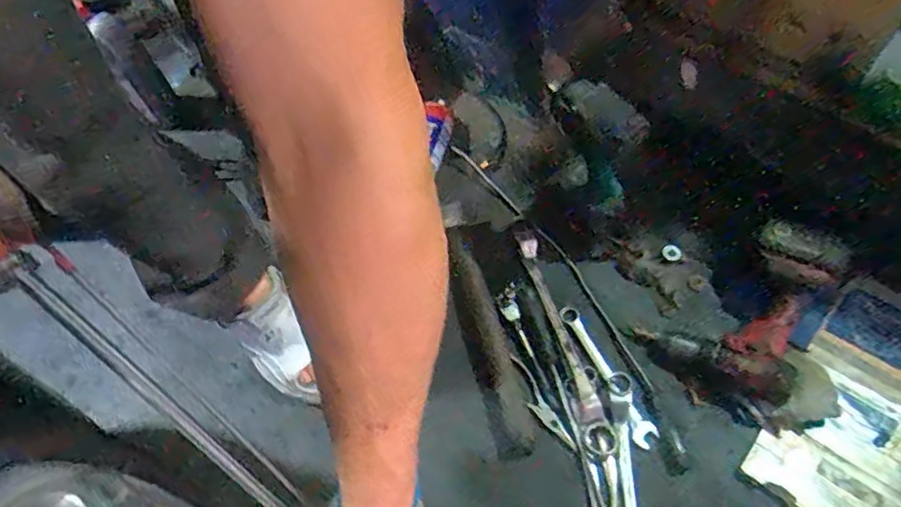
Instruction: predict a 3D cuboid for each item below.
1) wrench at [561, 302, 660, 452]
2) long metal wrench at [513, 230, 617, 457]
[{"bbox_3d":[0.215,0.159,0.833,0.031,0.018,0.218,-23,61,-9],"label":"wrench"},{"bbox_3d":[0.156,0.112,0.856,0.037,0.029,0.337,-14,60,-4],"label":"long metal wrench"}]

